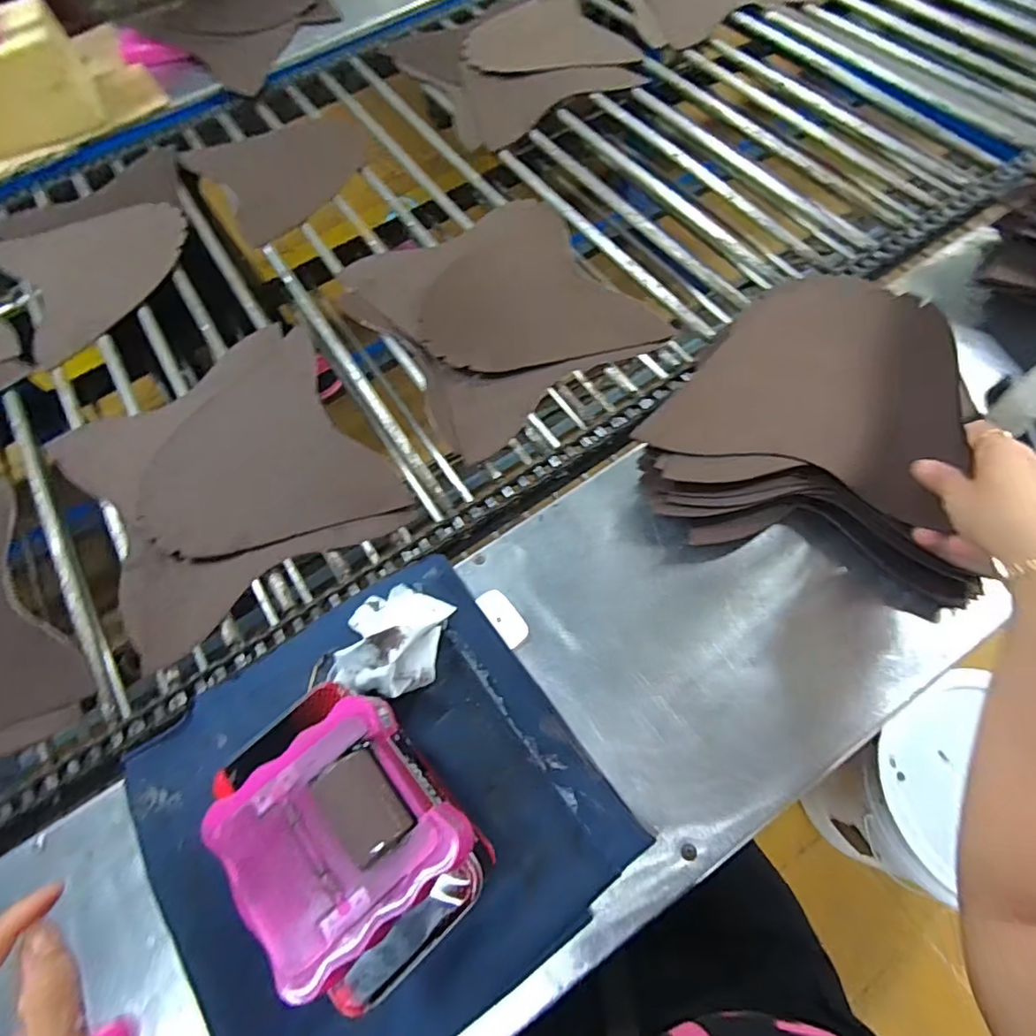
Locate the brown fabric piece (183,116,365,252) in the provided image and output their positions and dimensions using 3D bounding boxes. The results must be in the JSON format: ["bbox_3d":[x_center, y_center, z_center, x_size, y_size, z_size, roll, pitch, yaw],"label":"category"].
[{"bbox_3d":[-0.320,-0.501,0.786,0.236,0.006,0.260,-35,65,-13],"label":"brown fabric piece"}]

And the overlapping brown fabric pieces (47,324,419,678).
[{"bbox_3d":[-0.303,-0.048,0.565,0.280,0.011,0.300,-32,68,-11],"label":"overlapping brown fabric pieces"}]

